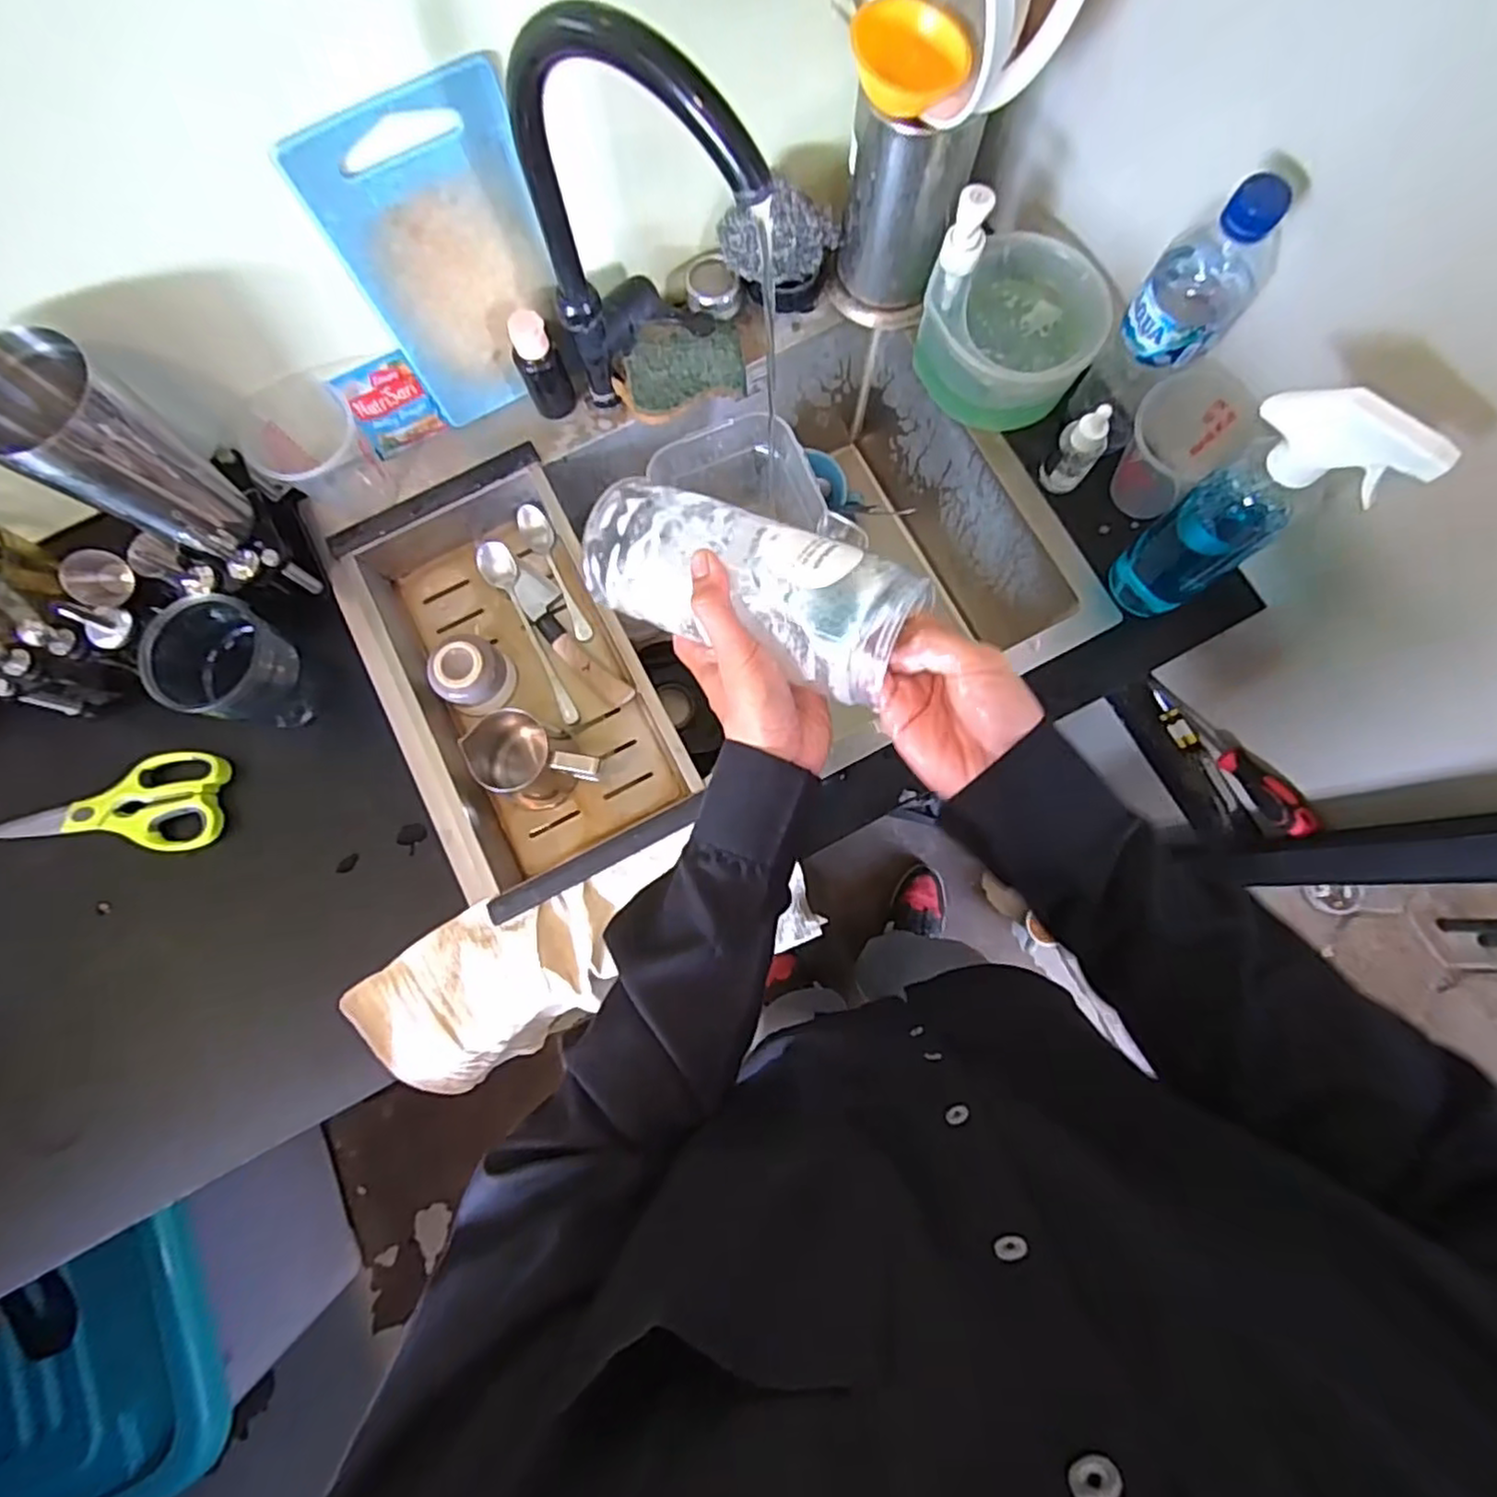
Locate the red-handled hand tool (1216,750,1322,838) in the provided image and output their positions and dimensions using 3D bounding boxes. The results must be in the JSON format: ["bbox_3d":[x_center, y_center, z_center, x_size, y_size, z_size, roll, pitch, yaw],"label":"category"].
[{"bbox_3d":[0.507,0.042,0.687,0.027,0.024,0.101,-26,55,-4],"label":"red-handled hand tool"}]

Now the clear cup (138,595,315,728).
[{"bbox_3d":[-0.402,-0.061,0.558,0.082,0.106,0.081,0,78,1],"label":"clear cup"}]

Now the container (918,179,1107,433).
[{"bbox_3d":[0.220,-0.360,0.569,0.141,0.137,0.126,28,80,7],"label":"container"}]

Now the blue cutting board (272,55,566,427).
[{"bbox_3d":[-0.219,-0.360,0.539,0.137,0.238,0.016,-26,76,-5],"label":"blue cutting board"}]

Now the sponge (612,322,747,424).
[{"bbox_3d":[-0.063,-0.344,0.639,0.114,0.030,0.072,-22,102,-6],"label":"sponge"}]

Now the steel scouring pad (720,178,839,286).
[{"bbox_3d":[0.027,-0.437,0.595,0.103,0.064,0.043,2,78,2],"label":"steel scouring pad"}]

